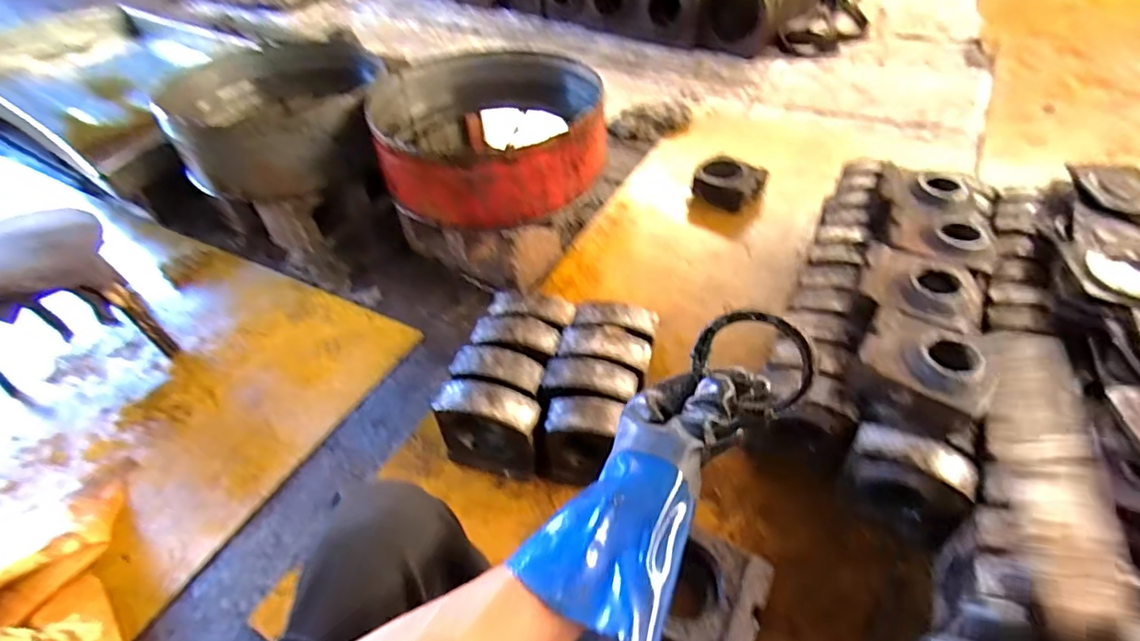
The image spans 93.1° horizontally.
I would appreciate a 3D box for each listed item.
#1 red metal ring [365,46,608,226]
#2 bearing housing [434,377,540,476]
[{"bbox_3d":[-0.203,-0.475,1.352,0.529,0.185,0.562,-2,46,2],"label":"red metal ring"},{"bbox_3d":[-0.142,0.199,0.981,0.175,0.185,0.079,9,47,9],"label":"bearing housing"}]

